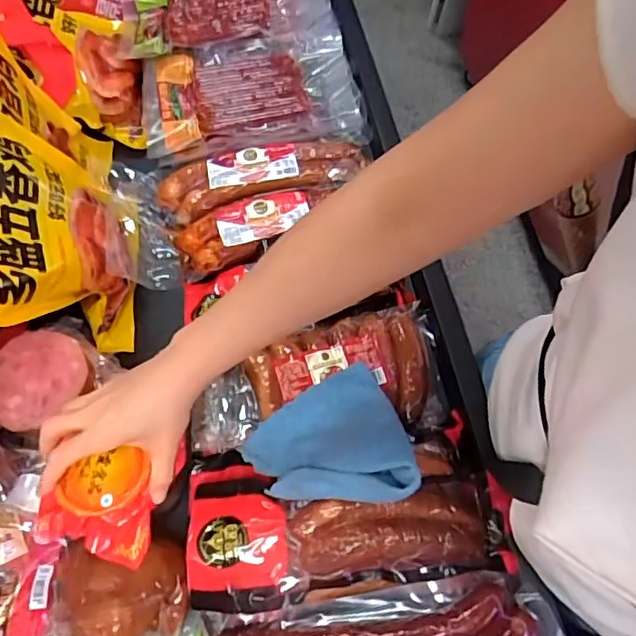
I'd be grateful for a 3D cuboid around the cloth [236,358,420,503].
[{"bbox_3d":[0.010,0.118,0.504,0.136,0.025,0.135,-33,42,-1],"label":"cloth"}]

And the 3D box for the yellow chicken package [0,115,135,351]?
[{"bbox_3d":[-0.275,-0.093,0.539,0.065,0.251,0.217,-19,76,28],"label":"yellow chicken package"}]

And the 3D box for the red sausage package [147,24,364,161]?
[{"bbox_3d":[-0.090,-0.286,0.731,0.263,0.028,0.149,-13,66,-4],"label":"red sausage package"}]

